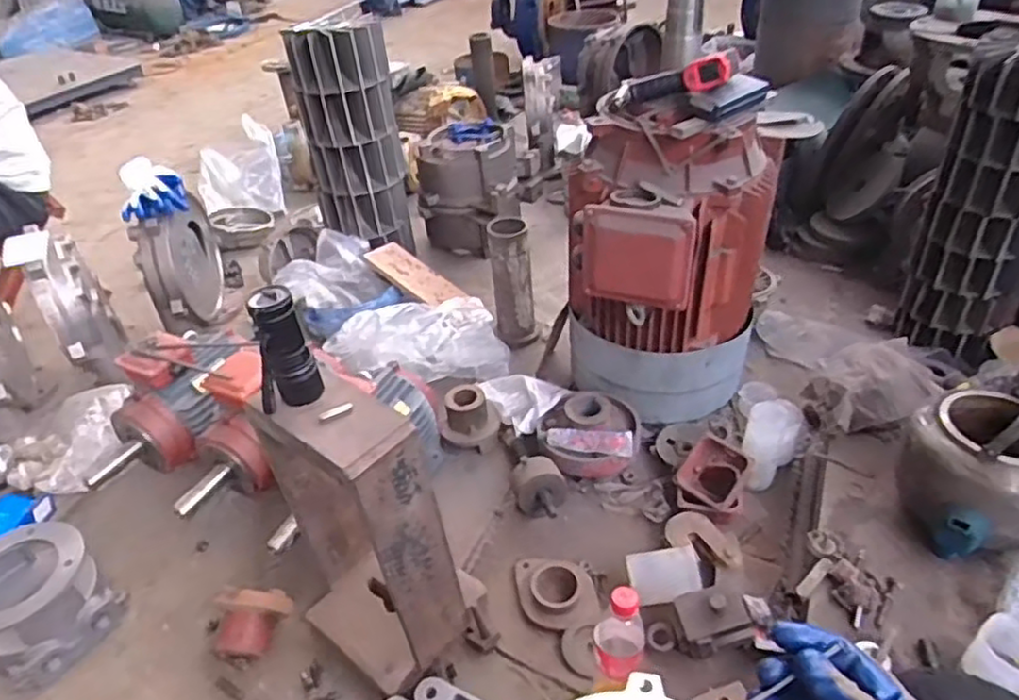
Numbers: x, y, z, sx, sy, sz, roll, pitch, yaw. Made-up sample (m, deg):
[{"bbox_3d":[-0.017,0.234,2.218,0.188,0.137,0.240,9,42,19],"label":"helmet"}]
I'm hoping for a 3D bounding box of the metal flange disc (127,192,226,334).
[{"bbox_3d":[-0.779,-0.206,1.640,0.100,0.277,0.280,-9,38,-4],"label":"metal flange disc"}]

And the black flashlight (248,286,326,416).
[{"bbox_3d":[-0.260,0.005,0.788,0.068,0.140,0.047,-20,40,-18],"label":"black flashlight"}]

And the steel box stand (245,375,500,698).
[{"bbox_3d":[-0.195,0.248,0.929,0.234,0.427,0.168,27,48,34],"label":"steel box stand"}]

